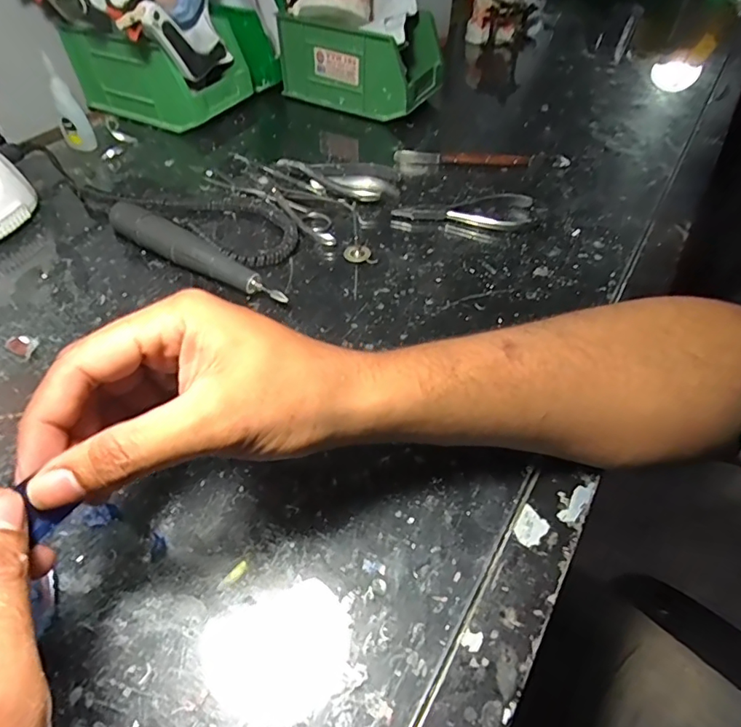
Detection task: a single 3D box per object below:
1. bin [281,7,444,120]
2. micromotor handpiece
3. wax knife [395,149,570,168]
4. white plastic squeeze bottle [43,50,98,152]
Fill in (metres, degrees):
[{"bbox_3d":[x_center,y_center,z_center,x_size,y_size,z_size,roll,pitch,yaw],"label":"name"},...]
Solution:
[{"bbox_3d":[-0.006,-0.359,0.589,0.168,0.082,0.100,25,53,19],"label":"bin"},{"bbox_3d":[-0.133,-0.084,0.388,0.165,0.030,0.028,23,53,18],"label":"micromotor handpiece"},{"bbox_3d":[0.113,-0.207,0.510,0.171,0.013,0.016,0,49,-1],"label":"wax knife"},{"bbox_3d":[-0.297,-0.251,0.491,0.023,0.082,0.019,-28,55,-23],"label":"white plastic squeeze bottle"}]

